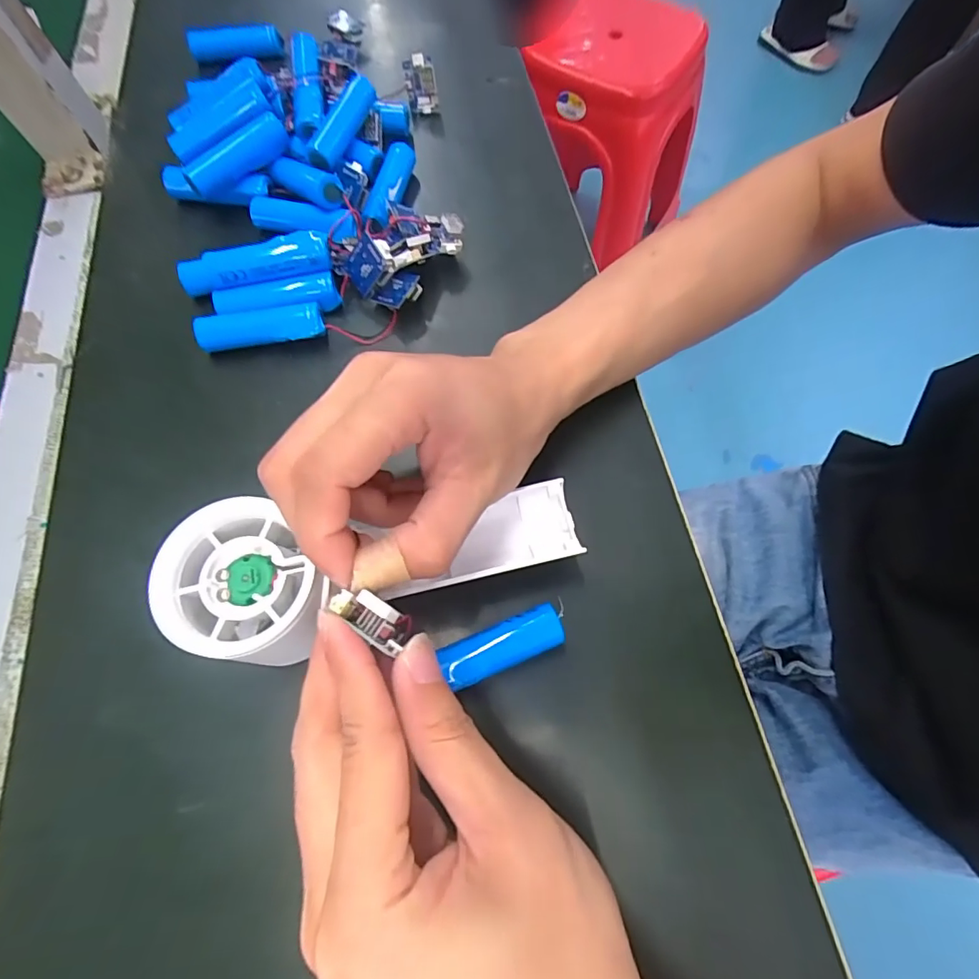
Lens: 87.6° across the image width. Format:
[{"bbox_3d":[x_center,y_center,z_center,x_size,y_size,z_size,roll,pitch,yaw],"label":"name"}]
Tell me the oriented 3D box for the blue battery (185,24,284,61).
[{"bbox_3d":[-0.193,-0.336,0.382,0.068,0.014,0.023,-8,66,-6],"label":"blue battery"}]

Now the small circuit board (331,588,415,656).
[{"bbox_3d":[-0.039,0.041,0.166,0.027,0.009,0.012,26,70,20],"label":"small circuit board"}]

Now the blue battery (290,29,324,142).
[{"bbox_3d":[-0.115,-0.251,0.320,0.020,0.016,0.065,-4,86,-1],"label":"blue battery"}]

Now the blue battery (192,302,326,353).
[{"bbox_3d":[-0.125,-0.087,0.282,0.067,0.018,0.018,-10,66,-6],"label":"blue battery"}]

